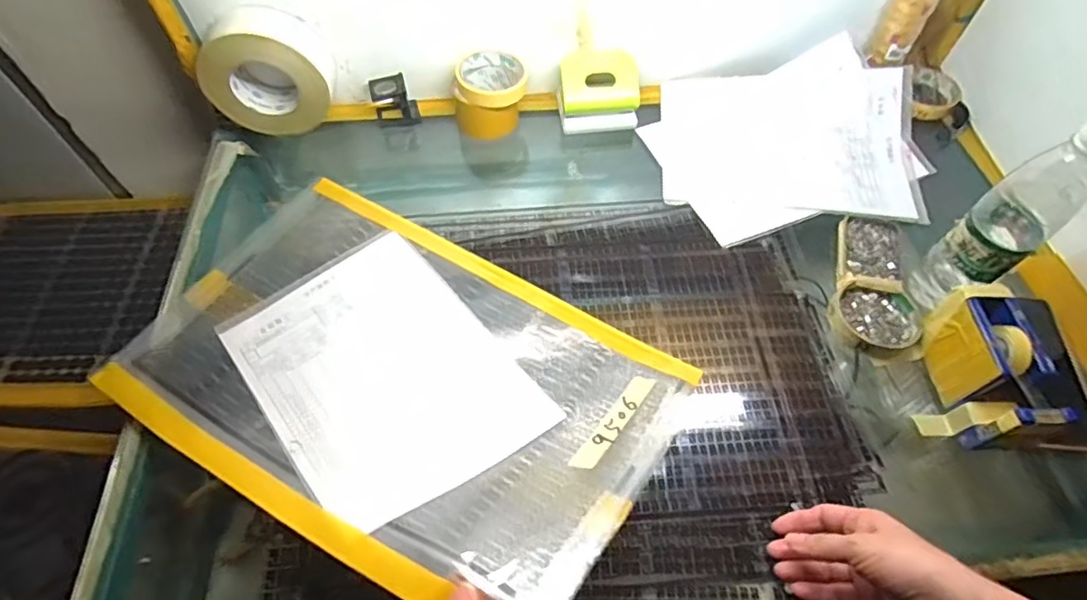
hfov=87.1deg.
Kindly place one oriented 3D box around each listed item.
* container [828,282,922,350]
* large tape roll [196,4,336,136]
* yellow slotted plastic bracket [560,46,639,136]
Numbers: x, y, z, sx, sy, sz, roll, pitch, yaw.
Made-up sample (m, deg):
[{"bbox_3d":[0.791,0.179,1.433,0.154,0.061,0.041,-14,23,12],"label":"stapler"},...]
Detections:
[{"bbox_3d":[0.337,0.019,0.586,0.083,0.018,0.075,7,58,3],"label":"container"},{"bbox_3d":[-0.333,-0.276,0.693,0.146,0.128,0.068,-5,58,-4],"label":"large tape roll"},{"bbox_3d":[0.071,-0.278,0.748,0.107,0.070,0.086,-1,58,-2],"label":"yellow slotted plastic bracket"}]

